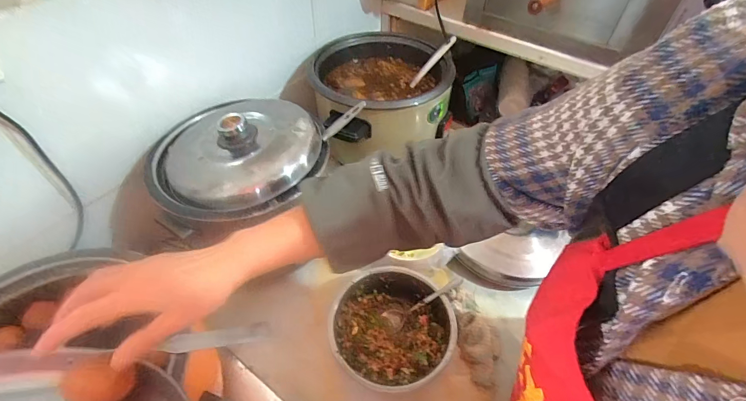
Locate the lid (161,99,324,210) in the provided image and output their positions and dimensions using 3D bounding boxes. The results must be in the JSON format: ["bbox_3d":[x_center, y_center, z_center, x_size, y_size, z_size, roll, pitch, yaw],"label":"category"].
[{"bbox_3d":[-0.228,-0.098,0.609,0.246,0.067,0.233,1,47,-1],"label":"lid"}]

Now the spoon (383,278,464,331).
[{"bbox_3d":[0.091,0.184,0.660,0.155,0.017,0.036,-33,49,13],"label":"spoon"}]

